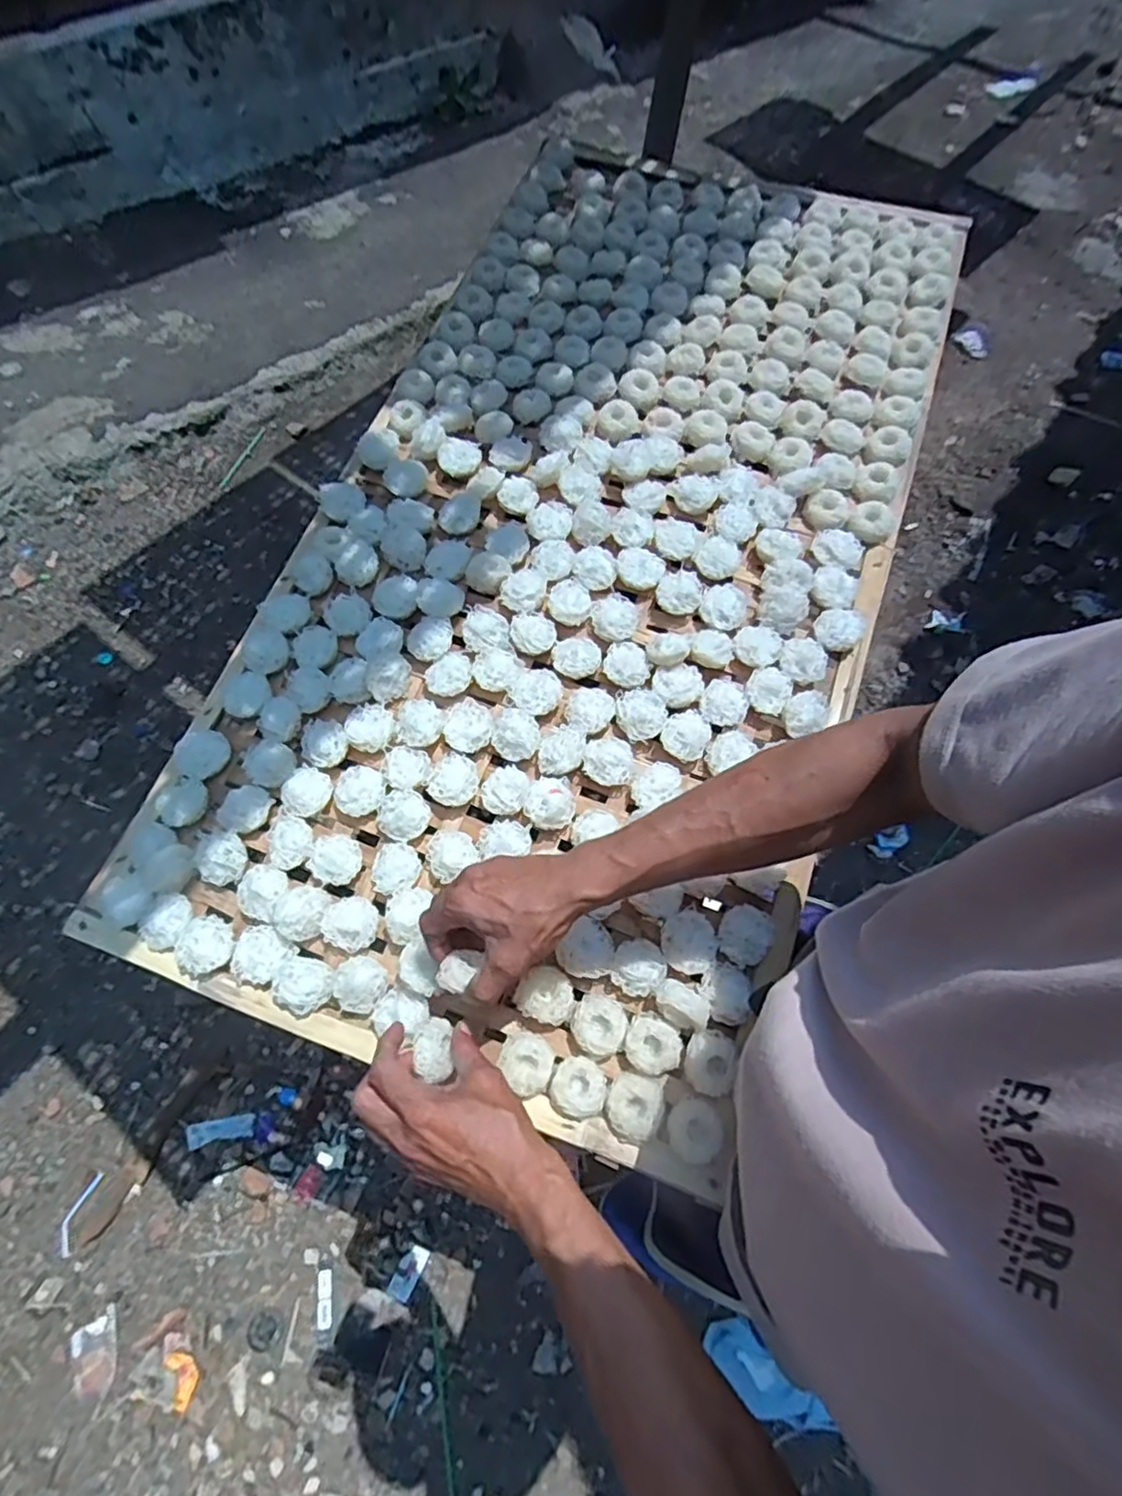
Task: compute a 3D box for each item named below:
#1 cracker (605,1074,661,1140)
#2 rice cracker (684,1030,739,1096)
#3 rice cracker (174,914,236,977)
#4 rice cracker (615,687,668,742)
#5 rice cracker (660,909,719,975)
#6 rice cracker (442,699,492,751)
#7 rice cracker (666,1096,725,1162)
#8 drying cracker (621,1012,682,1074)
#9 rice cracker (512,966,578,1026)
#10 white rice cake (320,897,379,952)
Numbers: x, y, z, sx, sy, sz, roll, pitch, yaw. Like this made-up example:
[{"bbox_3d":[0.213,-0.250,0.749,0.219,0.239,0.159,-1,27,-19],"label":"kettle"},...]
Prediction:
[{"bbox_3d":[0.059,0.289,0.531,0.041,0.014,0.047,22,66,10],"label":"cracker"},{"bbox_3d":[0.122,0.256,0.537,0.039,0.019,0.046,18,66,8],"label":"rice cracker"},{"bbox_3d":[-0.316,0.174,0.582,0.050,0.011,0.046,0,65,0],"label":"rice cracker"},{"bbox_3d":[0.076,-0.036,0.632,0.044,0.012,0.052,-28,68,-13],"label":"rice cracker"},{"bbox_3d":[0.111,0.167,0.568,0.046,0.012,0.051,-1,65,-1],"label":"rice cracker"},{"bbox_3d":[-0.091,-0.023,0.639,0.046,0.013,0.052,-15,66,-7],"label":"rice cracker"},{"bbox_3d":[0.107,0.304,0.525,0.040,0.012,0.043,0,65,0],"label":"rice cracker"},{"bbox_3d":[0.076,0.245,0.542,0.045,0.017,0.040,23,67,10],"label":"drying cracker"},{"bbox_3d":[-0.011,0.211,0.561,0.048,0.019,0.044,26,67,11],"label":"rice cracker"},{"bbox_3d":[-0.186,0.156,0.586,0.047,0.016,0.044,23,67,10],"label":"white rice cake"}]

